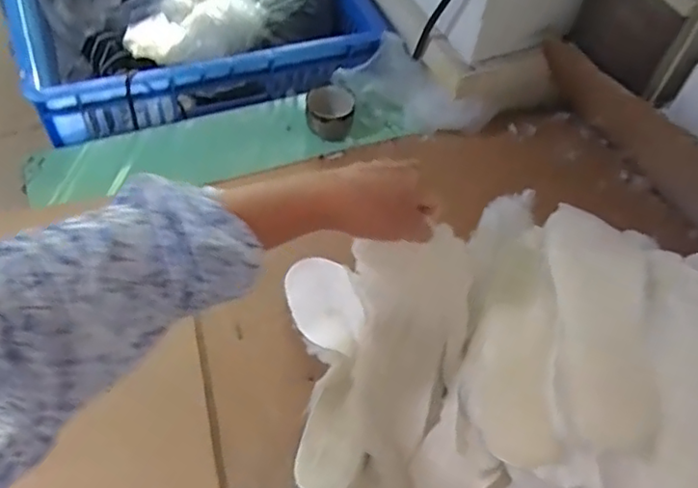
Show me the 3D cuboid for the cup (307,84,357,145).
[{"bbox_3d":[-0.024,-0.173,0.802,0.060,0.043,0.062,2,54,-3],"label":"cup"}]

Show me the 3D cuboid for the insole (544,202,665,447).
[{"bbox_3d":[0.217,0.063,0.529,0.085,0.017,0.222,9,54,2],"label":"insole"}]

